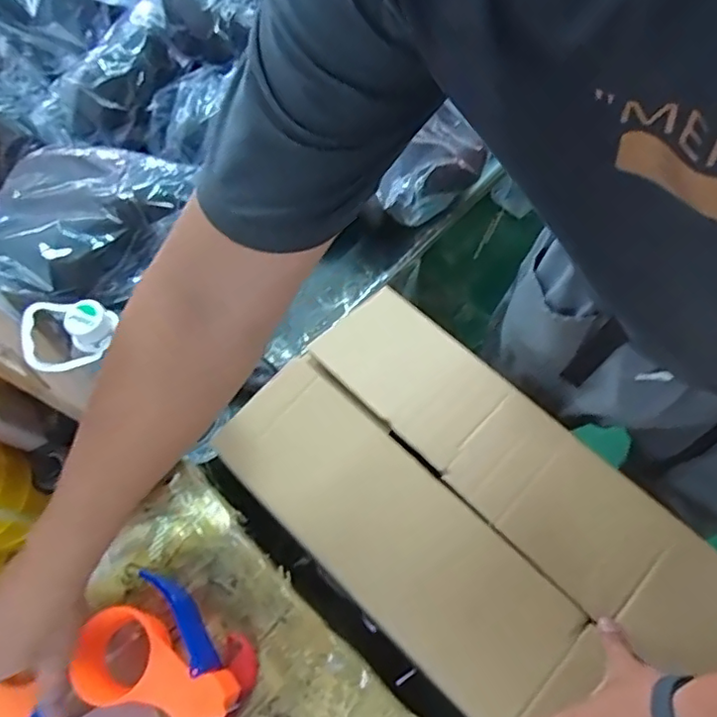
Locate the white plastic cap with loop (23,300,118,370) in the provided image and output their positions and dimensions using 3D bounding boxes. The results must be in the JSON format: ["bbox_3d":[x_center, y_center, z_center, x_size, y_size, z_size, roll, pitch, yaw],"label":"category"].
[{"bbox_3d":[-0.246,-0.020,0.474,0.067,0.034,0.060,0,67,3],"label":"white plastic cap with loop"}]

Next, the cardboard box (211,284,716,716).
[{"bbox_3d":[0.207,0.237,0.595,0.770,0.045,0.301,42,72,18],"label":"cardboard box"}]

